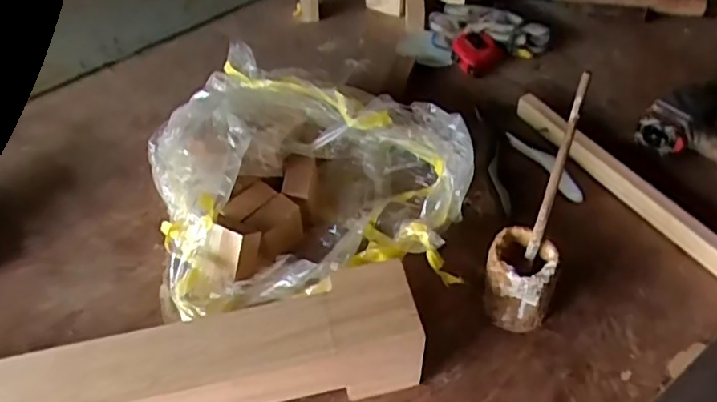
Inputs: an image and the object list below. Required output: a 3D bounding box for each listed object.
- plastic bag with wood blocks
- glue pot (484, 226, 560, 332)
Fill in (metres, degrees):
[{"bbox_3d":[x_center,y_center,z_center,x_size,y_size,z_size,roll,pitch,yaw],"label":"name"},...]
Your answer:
[{"bbox_3d":[-0.051,-0.037,0.681,0.334,0.130,0.323,-9,47,-4],"label":"plastic bag with wood blocks"},{"bbox_3d":[0.160,0.081,0.594,0.065,0.092,0.059,10,48,13],"label":"glue pot"}]

